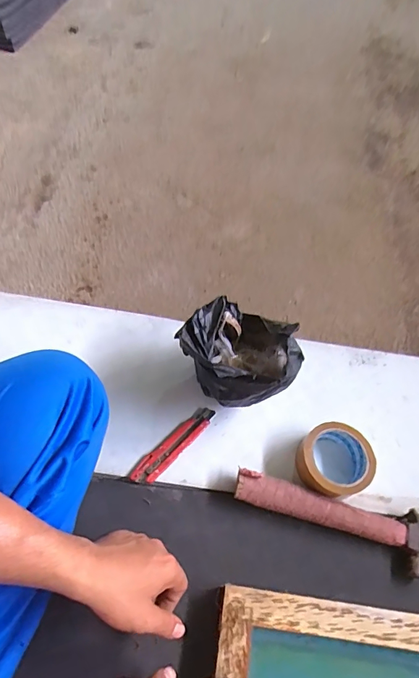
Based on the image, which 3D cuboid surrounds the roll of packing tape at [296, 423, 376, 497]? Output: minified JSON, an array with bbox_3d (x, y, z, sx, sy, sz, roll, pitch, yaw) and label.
[{"bbox_3d":[0.178,0.178,0.580,0.107,0.048,0.097,-17,62,-13],"label":"roll of packing tape"}]

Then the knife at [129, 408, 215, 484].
[{"bbox_3d":[-0.051,0.155,0.590,0.034,0.008,0.150,41,65,19],"label":"knife"}]

